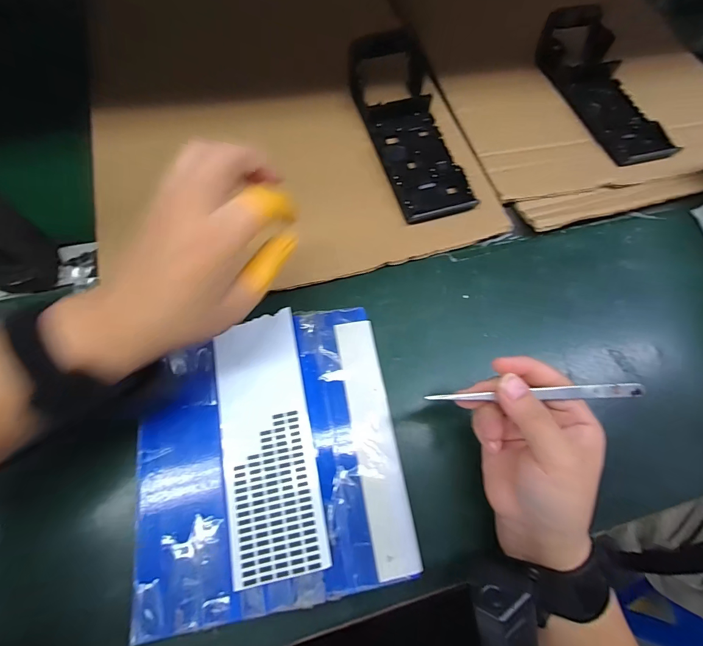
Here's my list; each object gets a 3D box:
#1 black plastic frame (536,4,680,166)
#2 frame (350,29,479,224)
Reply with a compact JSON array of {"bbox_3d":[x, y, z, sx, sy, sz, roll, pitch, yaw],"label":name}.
[{"bbox_3d":[0.300,-0.287,0.419,0.096,0.037,0.236,-14,69,-8],"label":"black plastic frame"},{"bbox_3d":[0.063,-0.211,0.367,0.085,0.047,0.220,-13,69,-8],"label":"frame"}]

